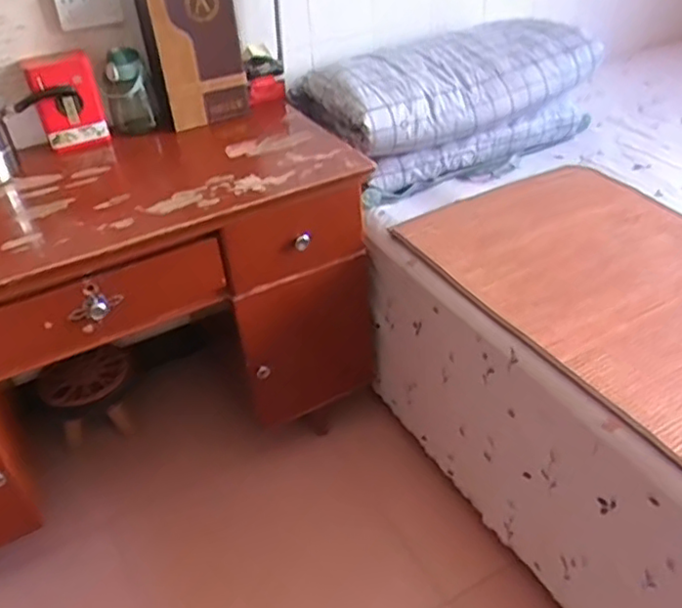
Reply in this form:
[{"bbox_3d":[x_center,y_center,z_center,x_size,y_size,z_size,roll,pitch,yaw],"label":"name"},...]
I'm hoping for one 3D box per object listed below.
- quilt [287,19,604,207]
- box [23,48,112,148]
[{"bbox_3d":[0.278,-0.531,1.695,0.680,0.290,0.413,-19,40,-20],"label":"quilt"},{"bbox_3d":[-0.621,-0.445,1.455,0.160,0.194,0.064,-30,45,-31],"label":"box"}]

